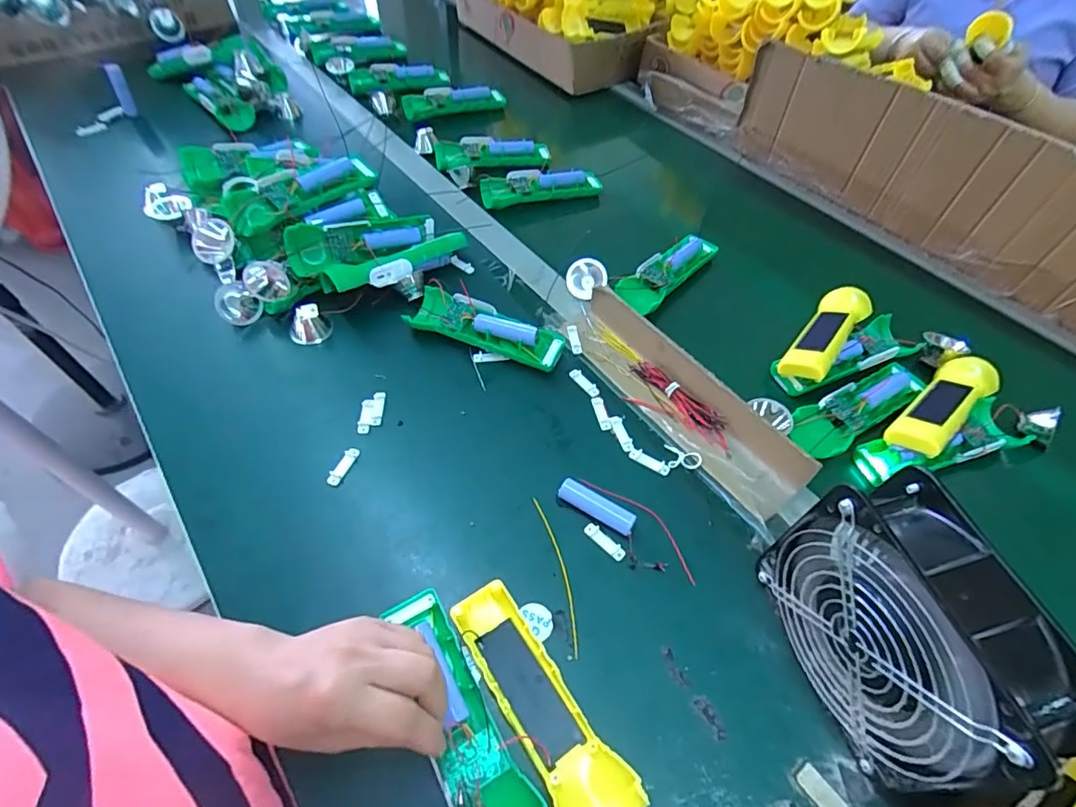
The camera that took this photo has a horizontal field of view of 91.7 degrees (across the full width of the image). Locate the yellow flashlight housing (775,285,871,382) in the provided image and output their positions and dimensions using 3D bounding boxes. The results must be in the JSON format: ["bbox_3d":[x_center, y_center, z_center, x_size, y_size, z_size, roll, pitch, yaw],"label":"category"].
[{"bbox_3d":[0.304,-0.076,0.546,0.046,0.027,0.159,34,59,21],"label":"yellow flashlight housing"}]

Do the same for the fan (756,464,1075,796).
[{"bbox_3d":[0.219,0.141,0.317,0.067,0.147,0.154,-12,55,-11],"label":"fan"}]

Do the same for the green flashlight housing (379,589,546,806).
[{"bbox_3d":[-0.048,0.199,0.336,0.048,0.026,0.166,-21,58,-17],"label":"green flashlight housing"}]

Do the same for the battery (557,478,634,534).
[{"bbox_3d":[0.049,0.086,0.433,0.066,0.016,0.018,27,57,17],"label":"battery"}]

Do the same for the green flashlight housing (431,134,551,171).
[{"bbox_3d":[-0.067,-0.365,0.758,0.165,0.033,0.049,-1,53,-3],"label":"green flashlight housing"}]

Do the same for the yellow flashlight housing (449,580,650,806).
[{"bbox_3d":[-0.002,0.199,0.345,0.049,0.025,0.162,-30,60,-22],"label":"yellow flashlight housing"}]

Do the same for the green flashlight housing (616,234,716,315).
[{"bbox_3d":[0.150,-0.156,0.609,0.048,0.023,0.163,34,59,21],"label":"green flashlight housing"}]

